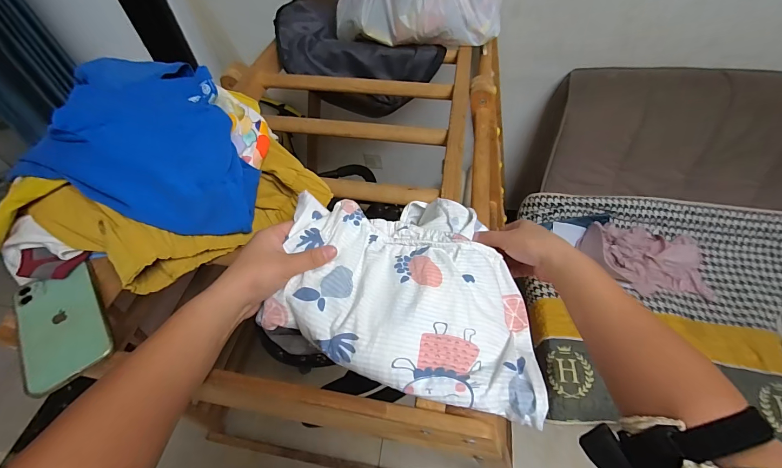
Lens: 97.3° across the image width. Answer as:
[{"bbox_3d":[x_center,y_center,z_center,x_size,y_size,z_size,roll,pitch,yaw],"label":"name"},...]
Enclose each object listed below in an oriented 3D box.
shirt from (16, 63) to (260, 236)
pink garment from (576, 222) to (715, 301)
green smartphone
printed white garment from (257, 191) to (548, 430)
[{"bbox_3d":[-0.305,-0.120,0.441,0.304,0.103,0.215,19,56,16],"label":"shirt"},{"bbox_3d":[0.889,0.083,1.192,0.451,0.057,0.238,9,61,-6],"label":"pink garment"},{"bbox_3d":[-0.347,0.094,0.363,0.075,0.013,0.137,-34,59,-21],"label":"green smartphone"},{"bbox_3d":[0.026,0.041,0.381,0.270,0.078,0.243,9,54,9],"label":"printed white garment"}]

